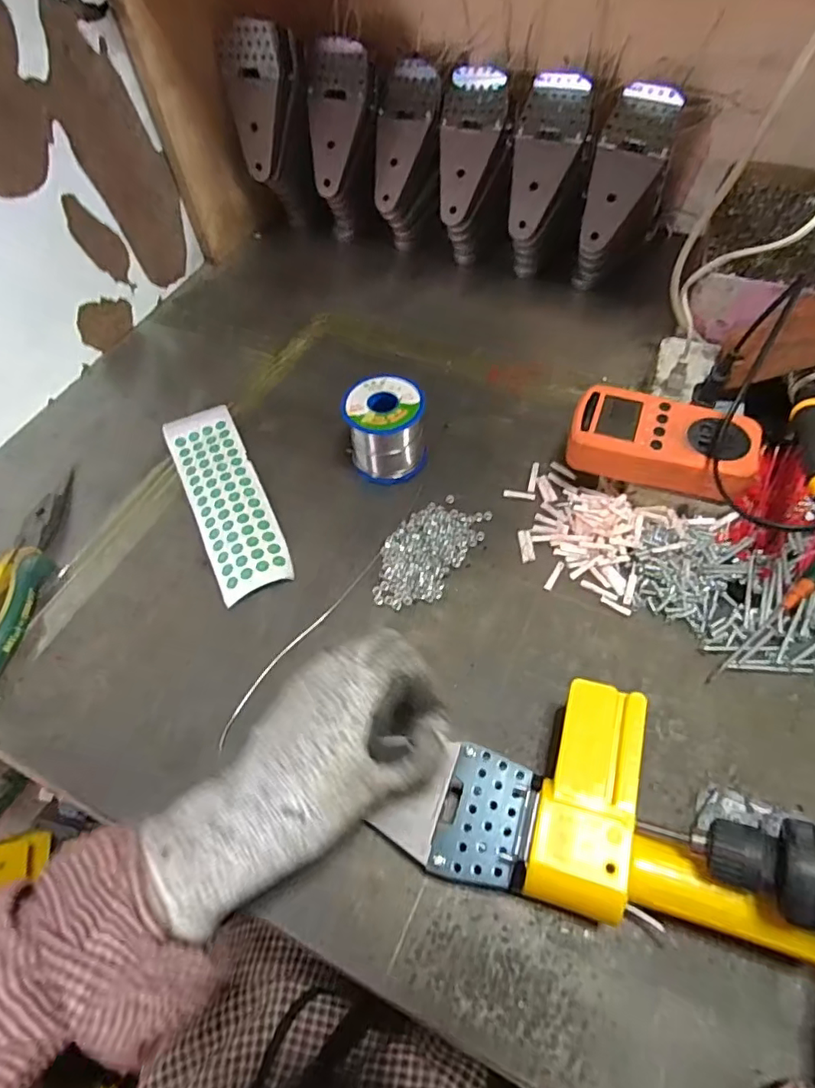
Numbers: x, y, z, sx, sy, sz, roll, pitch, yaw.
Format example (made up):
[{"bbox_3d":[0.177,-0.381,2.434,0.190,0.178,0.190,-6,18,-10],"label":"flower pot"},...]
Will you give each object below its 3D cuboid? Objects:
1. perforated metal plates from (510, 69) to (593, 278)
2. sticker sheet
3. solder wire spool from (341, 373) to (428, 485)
[{"bbox_3d":[0.143,-0.381,0.592,0.070,0.177,0.050,18,27,16],"label":"perforated metal plates"},{"bbox_3d":[-0.156,-0.044,0.480,0.059,0.011,0.210,-24,58,-12],"label":"sticker sheet"},{"bbox_3d":[-0.018,-0.098,0.476,0.066,0.064,0.062,-8,56,-1],"label":"solder wire spool"}]

